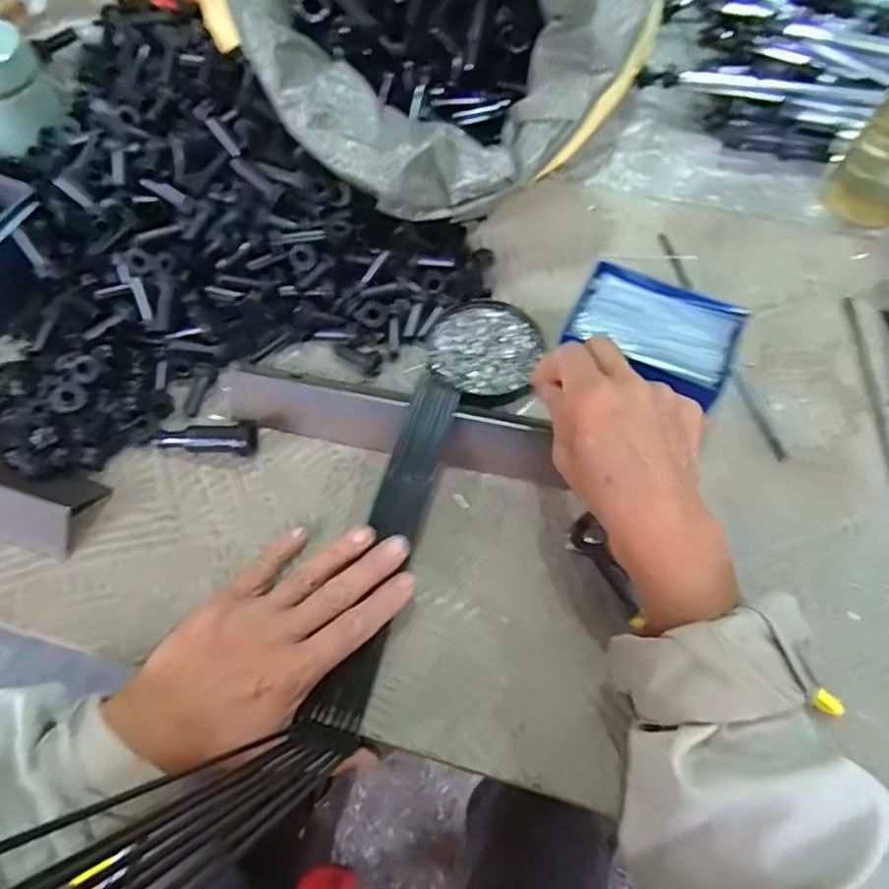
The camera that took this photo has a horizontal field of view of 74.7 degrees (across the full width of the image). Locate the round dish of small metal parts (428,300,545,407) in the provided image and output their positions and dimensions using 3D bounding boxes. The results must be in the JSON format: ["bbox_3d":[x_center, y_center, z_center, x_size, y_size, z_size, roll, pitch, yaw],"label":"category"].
[{"bbox_3d":[0.029,-0.068,0.419,0.082,0.012,0.087,0,63,1],"label":"round dish of small metal parts"}]

